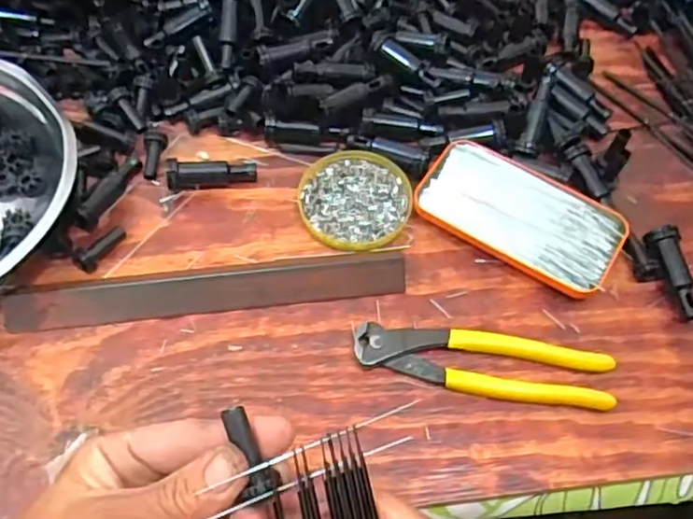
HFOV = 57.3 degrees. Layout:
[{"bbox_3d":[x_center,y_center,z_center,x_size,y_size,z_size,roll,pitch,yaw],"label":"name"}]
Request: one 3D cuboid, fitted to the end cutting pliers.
[{"bbox_3d":[0.088,0.067,0.411,0.162,0.014,0.039,10,60,3],"label":"end cutting pliers"}]

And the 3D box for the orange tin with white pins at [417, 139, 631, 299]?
[{"bbox_3d":[0.125,-0.032,0.464,0.144,0.017,0.072,31,63,15],"label":"orange tin with white pins"}]

